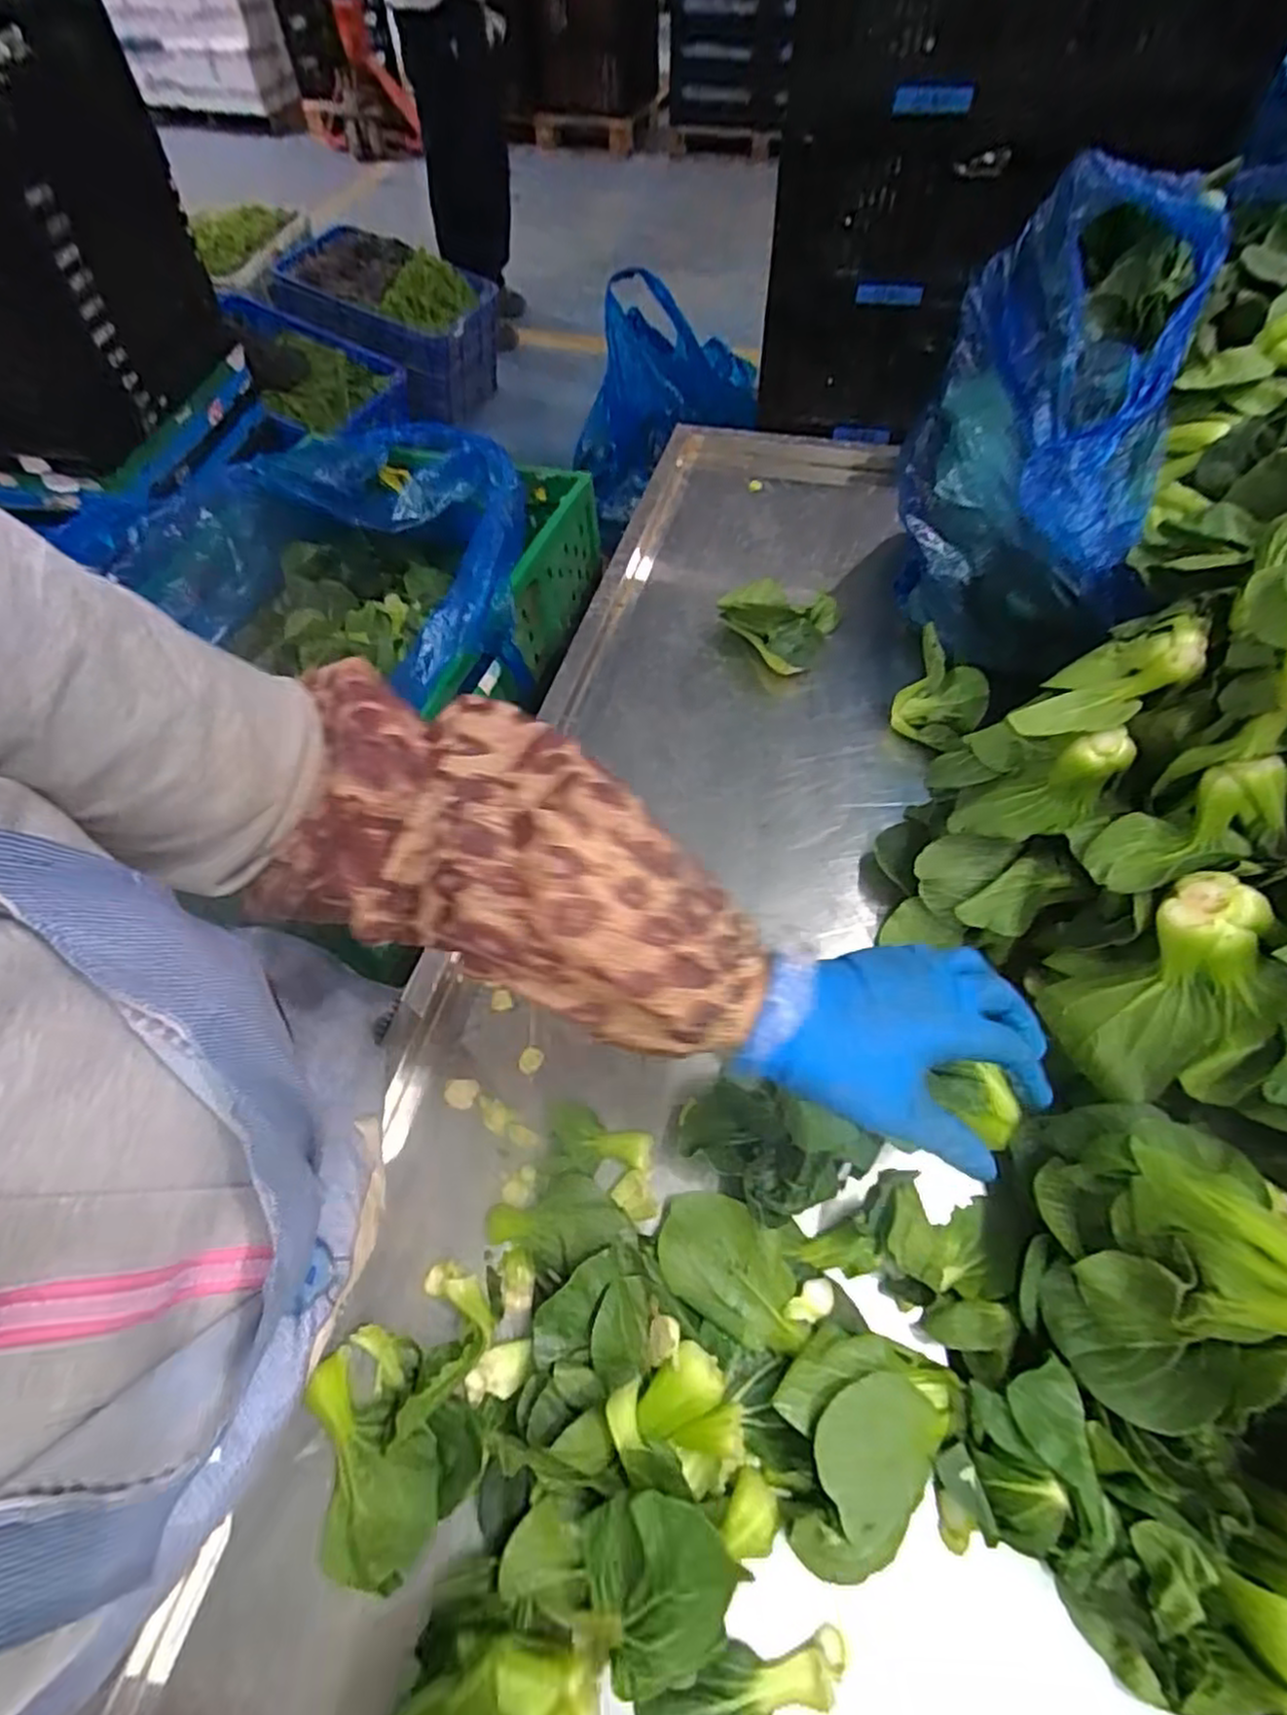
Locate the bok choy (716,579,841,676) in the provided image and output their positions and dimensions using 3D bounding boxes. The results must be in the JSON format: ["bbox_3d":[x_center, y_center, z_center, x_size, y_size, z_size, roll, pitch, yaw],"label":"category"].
[{"bbox_3d":[0.115,-0.194,0.613,0.103,0.063,0.075,4,57,6],"label":"bok choy"}]

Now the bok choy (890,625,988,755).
[{"bbox_3d":[0.230,-0.121,0.562,0.064,0.079,0.038,34,65,23],"label":"bok choy"}]

